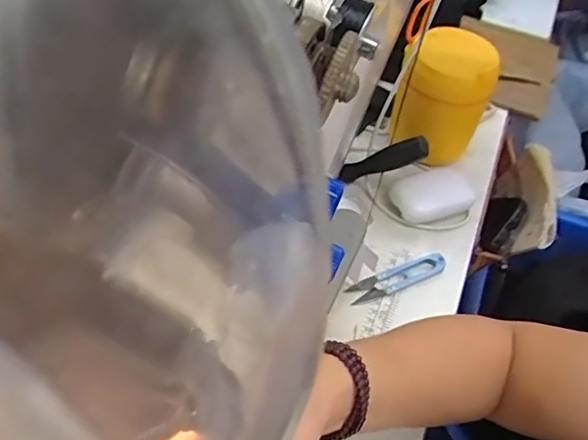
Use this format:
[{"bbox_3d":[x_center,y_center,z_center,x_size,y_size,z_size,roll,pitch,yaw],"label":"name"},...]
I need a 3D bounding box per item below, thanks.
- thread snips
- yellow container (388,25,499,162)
[{"bbox_3d":[0.096,0.053,0.537,0.097,0.012,0.023,-18,54,-20],"label":"thread snips"},{"bbox_3d":[0.153,-0.126,0.610,0.088,0.130,0.069,14,50,6],"label":"yellow container"}]

